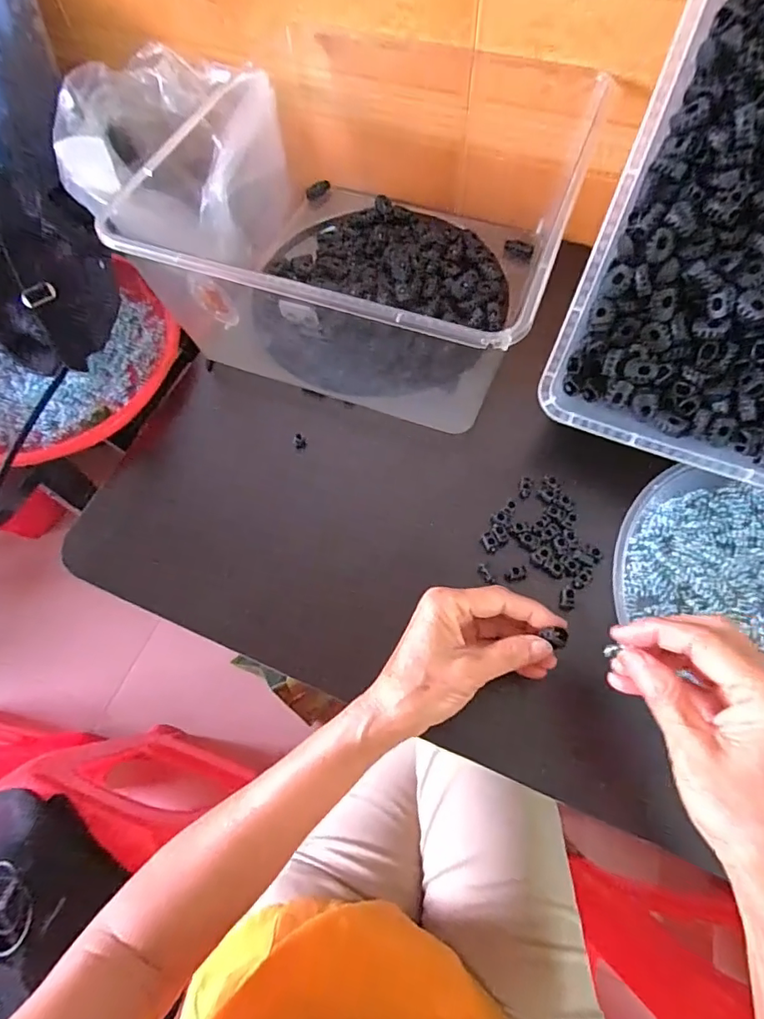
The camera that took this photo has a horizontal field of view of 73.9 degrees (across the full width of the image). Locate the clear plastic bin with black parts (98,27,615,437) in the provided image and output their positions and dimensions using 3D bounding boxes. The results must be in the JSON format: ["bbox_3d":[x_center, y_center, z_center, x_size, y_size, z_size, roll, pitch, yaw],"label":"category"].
[{"bbox_3d":[-0.009,-0.245,0.443,0.291,0.125,0.297,19,68,11],"label":"clear plastic bin with black parts"}]

